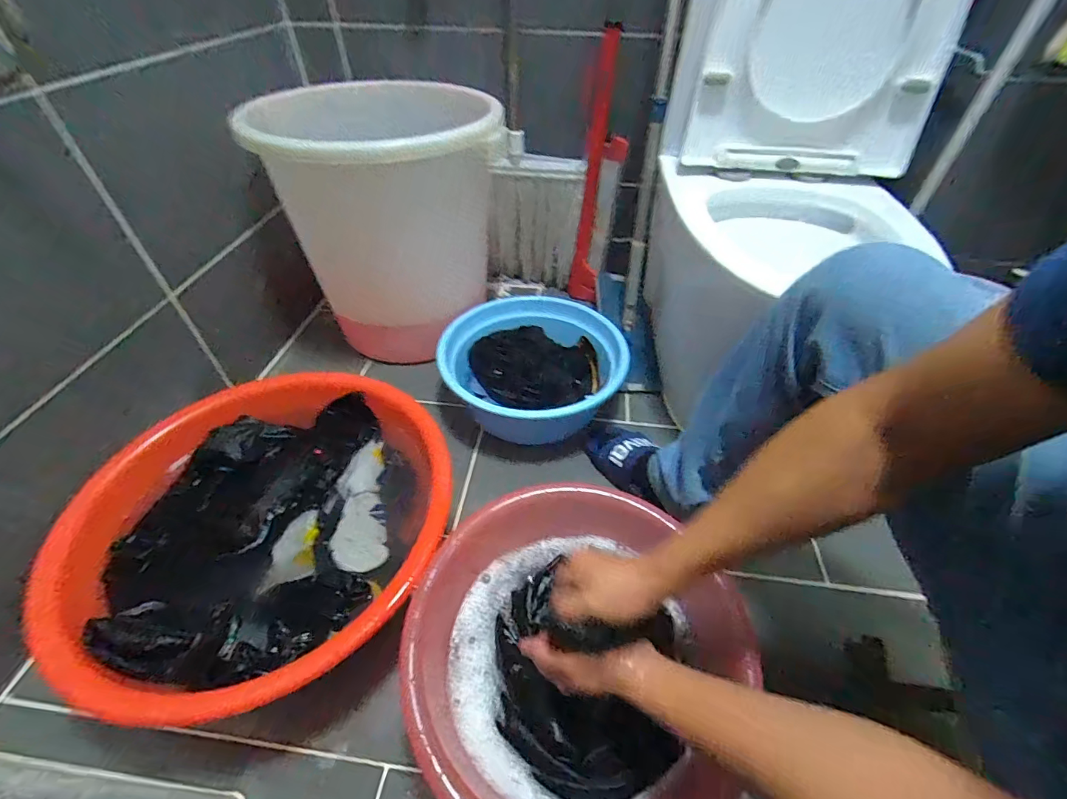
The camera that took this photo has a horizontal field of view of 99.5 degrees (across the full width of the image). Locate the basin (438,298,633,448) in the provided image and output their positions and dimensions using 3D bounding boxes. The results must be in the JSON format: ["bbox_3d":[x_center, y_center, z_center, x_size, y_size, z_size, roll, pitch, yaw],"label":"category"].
[{"bbox_3d":[0.002,-0.062,0.918,0.338,0.131,0.358,1,46,-1],"label":"basin"}]

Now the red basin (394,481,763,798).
[{"bbox_3d":[0.054,0.318,0.588,0.401,0.191,0.399,1,46,-1],"label":"red basin"}]

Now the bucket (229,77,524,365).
[{"bbox_3d":[-0.282,-0.370,0.996,0.420,0.468,0.401,-5,46,-6],"label":"bucket"}]

